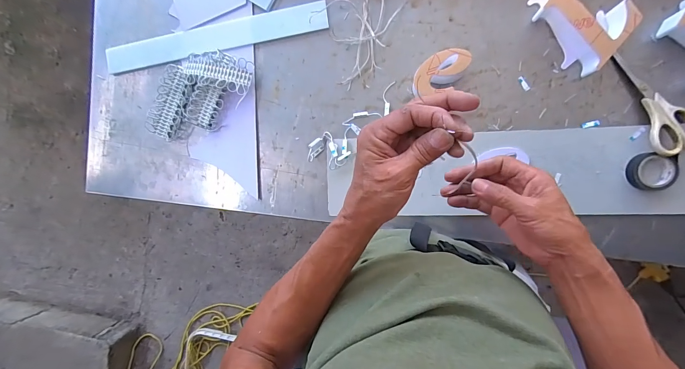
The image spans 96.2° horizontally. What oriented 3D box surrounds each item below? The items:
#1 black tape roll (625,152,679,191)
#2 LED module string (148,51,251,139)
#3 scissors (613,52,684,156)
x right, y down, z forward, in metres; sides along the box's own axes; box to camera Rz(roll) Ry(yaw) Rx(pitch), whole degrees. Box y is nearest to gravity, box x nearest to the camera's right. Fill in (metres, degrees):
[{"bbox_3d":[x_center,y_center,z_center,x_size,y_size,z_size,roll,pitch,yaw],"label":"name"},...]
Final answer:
[{"bbox_3d":[0.474,-0.019,0.470,0.060,0.022,0.056,0,92,9],"label":"black tape roll"},{"bbox_3d":[-0.272,-0.172,0.583,0.217,0.028,0.135,-10,90,10],"label":"LED module string"},{"bbox_3d":[0.484,-0.128,0.466,0.073,0.010,0.174,-16,81,3],"label":"scissors"}]

